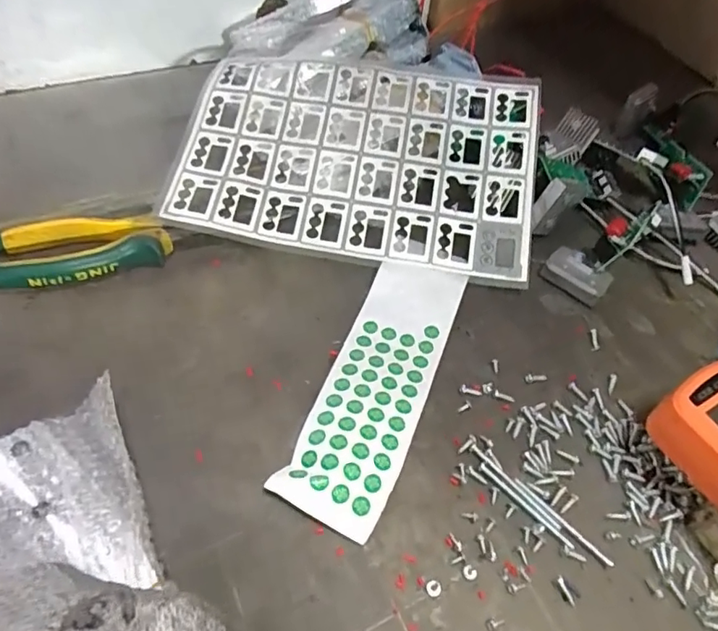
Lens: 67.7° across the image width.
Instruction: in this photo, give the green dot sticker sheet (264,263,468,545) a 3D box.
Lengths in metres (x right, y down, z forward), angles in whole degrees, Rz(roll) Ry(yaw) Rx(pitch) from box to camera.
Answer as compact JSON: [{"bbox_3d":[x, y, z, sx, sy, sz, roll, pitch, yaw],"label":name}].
[{"bbox_3d":[0.015,0.035,0.328,0.059,0.016,0.187,20,54,9],"label":"green dot sticker sheet"}]

